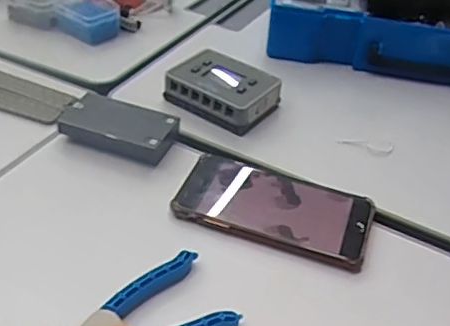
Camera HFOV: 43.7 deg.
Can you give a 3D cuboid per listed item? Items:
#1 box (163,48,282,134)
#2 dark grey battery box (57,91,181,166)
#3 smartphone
[{"bbox_3d":[-0.002,-0.076,0.580,0.103,0.035,0.076,26,44,23],"label":"box"},{"bbox_3d":[-0.100,-0.033,0.528,0.099,0.028,0.054,15,41,11],"label":"dark grey battery box"},{"bbox_3d":[0.042,0.037,0.469,0.157,0.014,0.081,15,41,12],"label":"smartphone"}]

